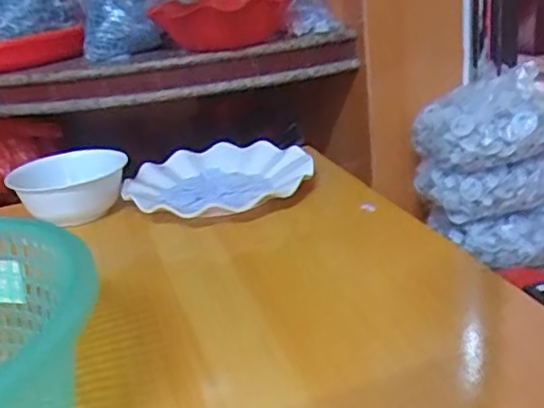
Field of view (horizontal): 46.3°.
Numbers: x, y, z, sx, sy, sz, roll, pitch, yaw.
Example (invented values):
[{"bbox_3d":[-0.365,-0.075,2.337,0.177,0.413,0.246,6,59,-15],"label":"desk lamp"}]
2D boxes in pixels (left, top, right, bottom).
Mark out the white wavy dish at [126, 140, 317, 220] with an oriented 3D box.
[{"bbox_3d":[-0.053,-0.024,0.647,0.184,0.025,0.167,-10,22,-7],"label":"white wavy dish"}]

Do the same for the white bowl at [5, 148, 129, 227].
[{"bbox_3d":[-0.200,-0.016,0.637,0.106,0.051,0.113,-7,22,3],"label":"white bowl"}]

